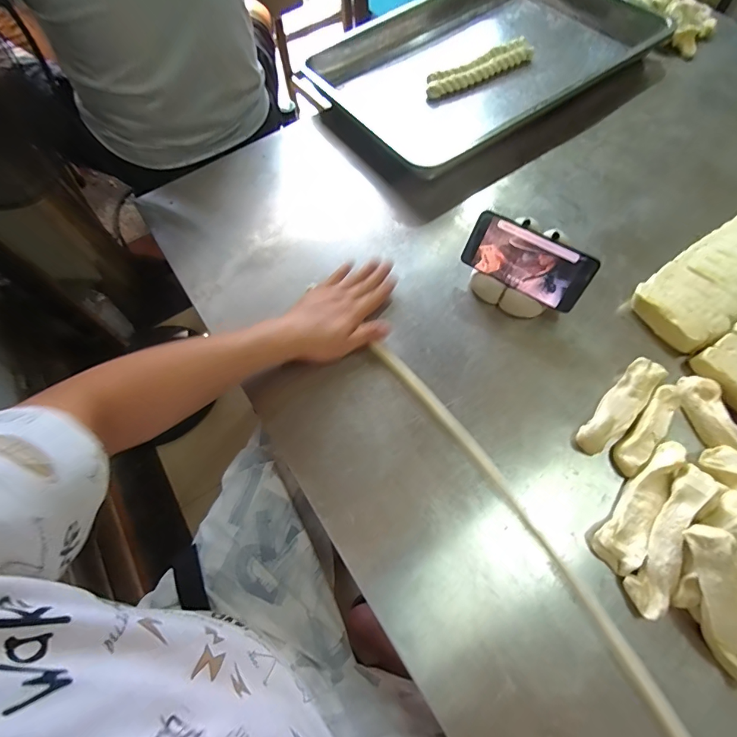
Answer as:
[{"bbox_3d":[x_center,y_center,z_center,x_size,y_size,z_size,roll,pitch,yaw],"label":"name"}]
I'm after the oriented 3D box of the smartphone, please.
[{"bbox_3d":[0.208,-0.142,0.532,0.161,0.075,0.009,33,37,16],"label":"smartphone"}]

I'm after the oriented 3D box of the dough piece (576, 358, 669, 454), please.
[{"bbox_3d":[0.300,0.046,0.479,0.037,0.029,0.139,39,73,19],"label":"dough piece"}]

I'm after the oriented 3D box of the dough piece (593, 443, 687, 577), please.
[{"bbox_3d":[0.291,0.143,0.428,0.039,0.036,0.147,35,72,18],"label":"dough piece"}]

